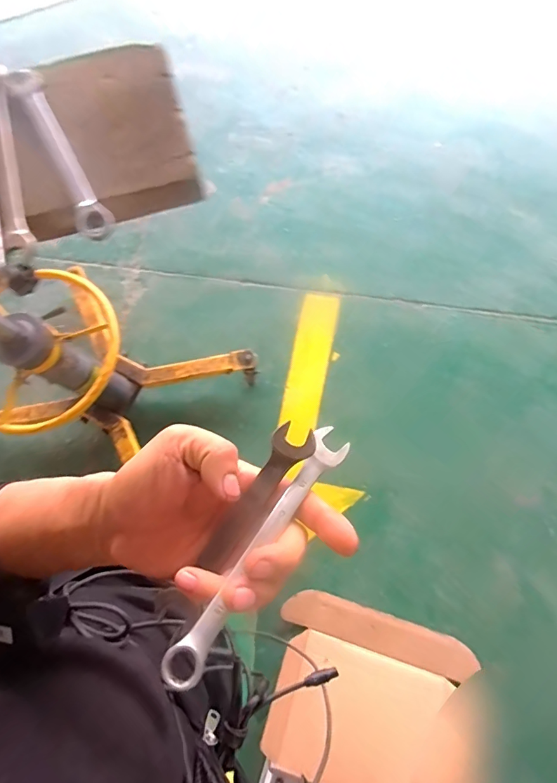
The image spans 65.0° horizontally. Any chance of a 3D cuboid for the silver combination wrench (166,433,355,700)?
[{"bbox_3d":[-0.009,0.089,0.255,0.025,0.008,0.165,37,65,8],"label":"silver combination wrench"}]

